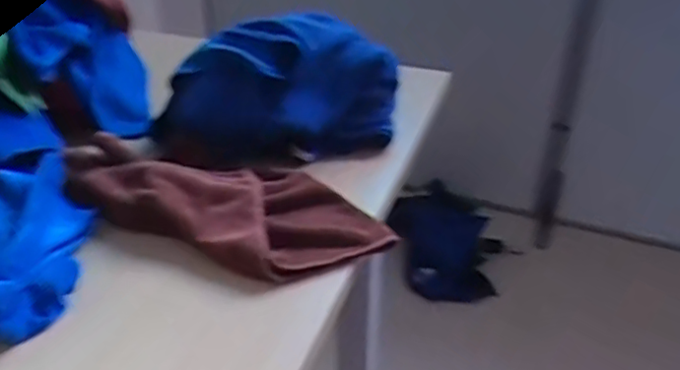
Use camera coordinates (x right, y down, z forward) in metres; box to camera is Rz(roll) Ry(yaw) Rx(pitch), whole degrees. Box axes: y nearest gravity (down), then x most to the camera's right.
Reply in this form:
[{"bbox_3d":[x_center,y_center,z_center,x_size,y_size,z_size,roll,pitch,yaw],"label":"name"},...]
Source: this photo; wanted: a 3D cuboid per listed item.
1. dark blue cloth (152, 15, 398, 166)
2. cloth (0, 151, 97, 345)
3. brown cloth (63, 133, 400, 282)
[{"bbox_3d":[-0.074,-0.121,0.792,0.280,0.138,0.170,4,34,7],"label":"dark blue cloth"},{"bbox_3d":[-0.308,0.049,0.592,0.182,0.052,0.189,15,36,22],"label":"cloth"},{"bbox_3d":[-0.142,0.008,0.679,0.393,0.050,0.152,15,37,23],"label":"brown cloth"}]

